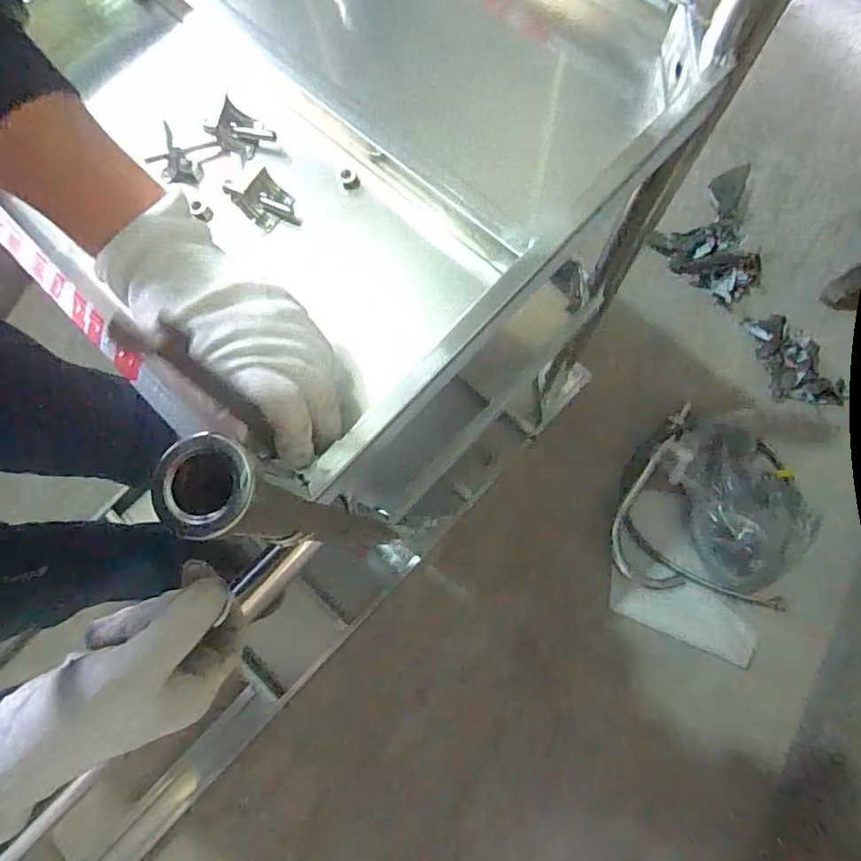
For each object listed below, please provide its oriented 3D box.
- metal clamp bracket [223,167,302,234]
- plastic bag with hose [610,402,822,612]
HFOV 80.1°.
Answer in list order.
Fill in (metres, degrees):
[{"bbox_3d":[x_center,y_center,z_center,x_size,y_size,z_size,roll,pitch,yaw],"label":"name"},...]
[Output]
[{"bbox_3d":[-0.113,-0.156,0.349,0.033,0.017,0.048,-37,78,-5],"label":"metal clamp bracket"},{"bbox_3d":[0.500,0.144,0.887,0.335,0.080,0.326,25,80,8],"label":"plastic bag with hose"}]

